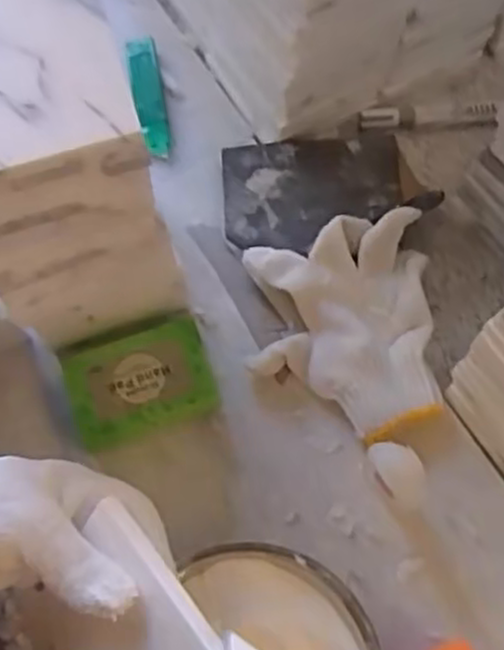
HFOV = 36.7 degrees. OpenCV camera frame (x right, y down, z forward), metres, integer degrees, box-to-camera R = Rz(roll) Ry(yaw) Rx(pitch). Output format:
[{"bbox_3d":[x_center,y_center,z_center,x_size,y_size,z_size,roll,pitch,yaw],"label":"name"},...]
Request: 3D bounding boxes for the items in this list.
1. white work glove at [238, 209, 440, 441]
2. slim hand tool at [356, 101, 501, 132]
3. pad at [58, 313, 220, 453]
[{"bbox_3d":[0.060,0.001,0.518,0.122,0.032,0.153,-1,72,0],"label":"white work glove"},{"bbox_3d":[0.139,-0.164,0.600,0.105,0.015,0.016,-1,72,0],"label":"slim hand tool"},{"bbox_3d":[-0.075,0.037,0.508,0.092,0.029,0.073,-17,73,-5],"label":"pad"}]

